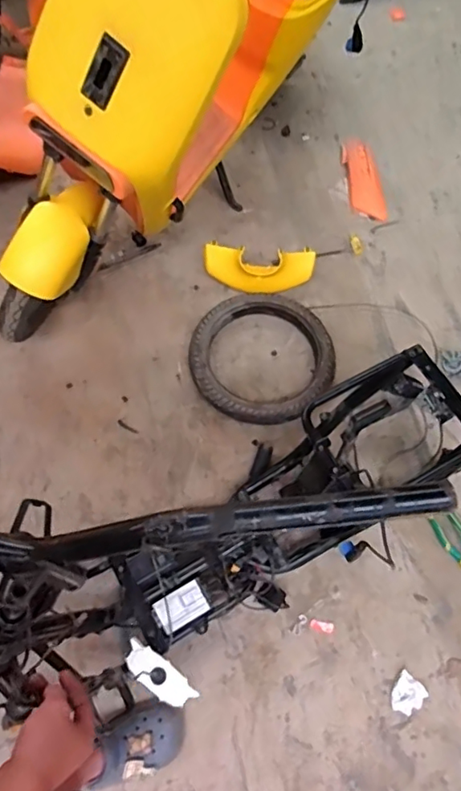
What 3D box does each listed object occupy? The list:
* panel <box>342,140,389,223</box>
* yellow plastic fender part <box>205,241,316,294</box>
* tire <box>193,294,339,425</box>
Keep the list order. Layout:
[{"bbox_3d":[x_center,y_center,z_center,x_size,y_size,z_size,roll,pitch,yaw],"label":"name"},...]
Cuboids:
[{"bbox_3d":[0.411,-0.670,1.708,0.095,0.025,0.300,-10,73,9],"label":"panel"},{"bbox_3d":[0.074,-0.332,1.484,0.296,0.107,0.110,5,65,-1],"label":"yellow plastic fender part"},{"bbox_3d":[0.085,-0.101,1.409,0.349,0.068,0.372,1,67,-2],"label":"tire"}]

